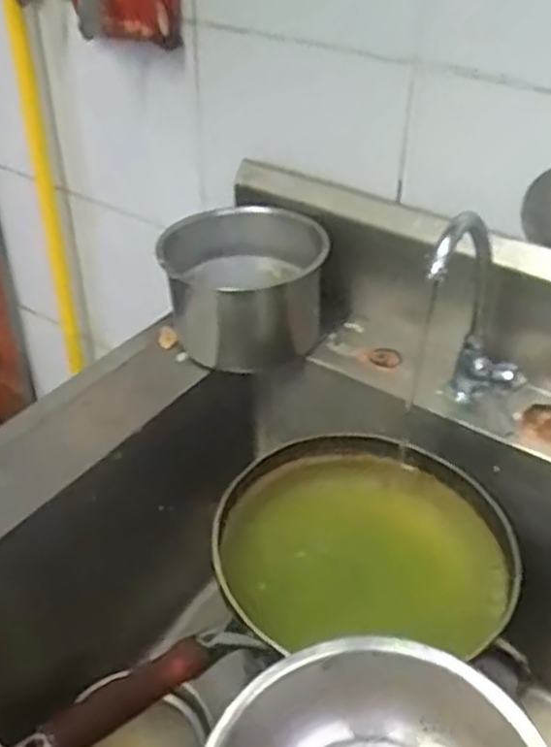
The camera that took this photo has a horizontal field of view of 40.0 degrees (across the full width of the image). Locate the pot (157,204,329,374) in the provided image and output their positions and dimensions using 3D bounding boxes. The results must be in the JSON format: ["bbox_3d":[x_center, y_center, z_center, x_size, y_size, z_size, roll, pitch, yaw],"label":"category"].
[{"bbox_3d":[-0.031,-0.100,0.900,0.183,0.131,0.169,0,37,0],"label":"pot"}]

